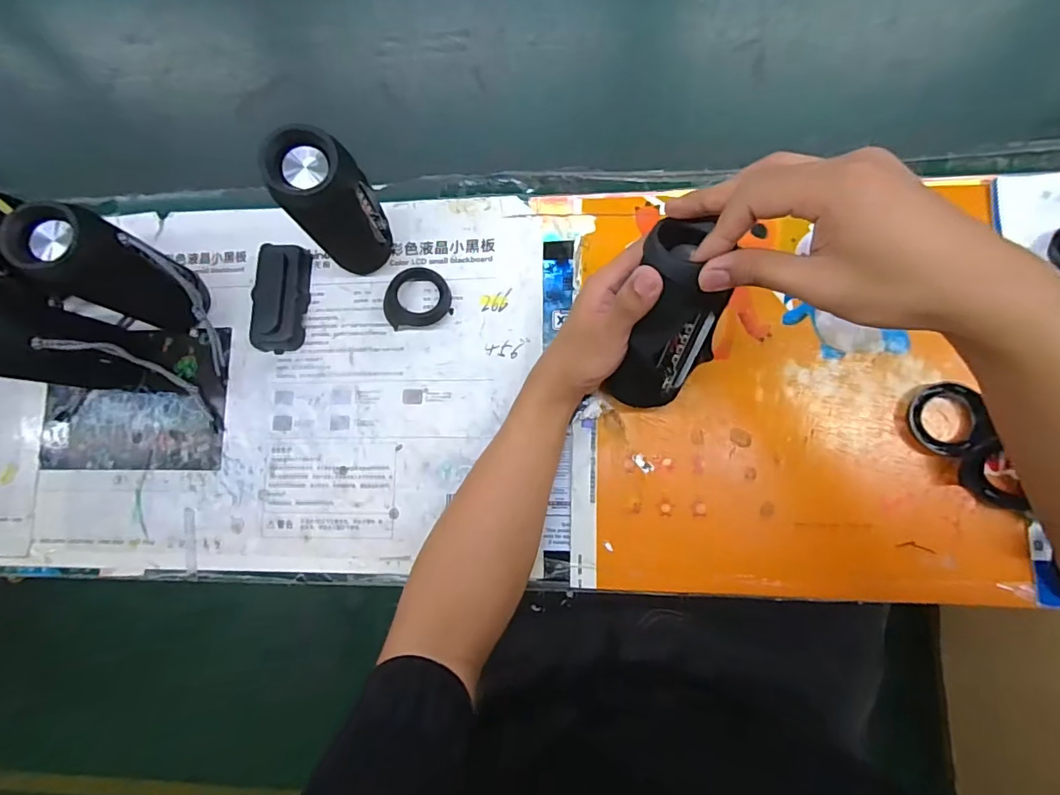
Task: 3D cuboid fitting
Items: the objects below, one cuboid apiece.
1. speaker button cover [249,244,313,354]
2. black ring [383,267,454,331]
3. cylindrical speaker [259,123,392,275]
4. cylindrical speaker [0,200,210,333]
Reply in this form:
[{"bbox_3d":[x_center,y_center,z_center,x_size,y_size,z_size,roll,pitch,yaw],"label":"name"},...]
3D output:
[{"bbox_3d":[-0.250,-0.099,0.499,0.052,0.025,0.103,5,83,7],"label":"speaker button cover"},{"bbox_3d":[-0.112,-0.098,0.488,0.066,0.023,0.054,-11,81,5],"label":"black ring"},{"bbox_3d":[-0.159,-0.160,0.431,0.051,0.154,0.059,11,84,8],"label":"cylindrical speaker"},{"bbox_3d":[-0.357,-0.107,0.443,0.073,0.159,0.064,12,84,8],"label":"cylindrical speaker"}]

